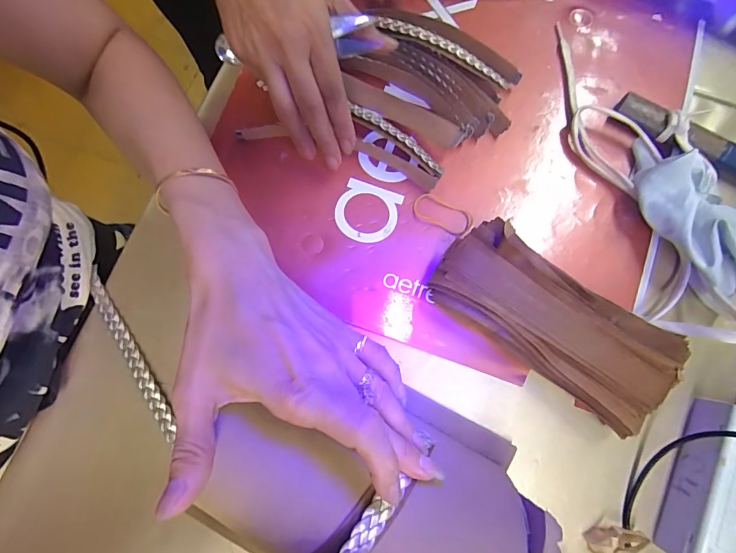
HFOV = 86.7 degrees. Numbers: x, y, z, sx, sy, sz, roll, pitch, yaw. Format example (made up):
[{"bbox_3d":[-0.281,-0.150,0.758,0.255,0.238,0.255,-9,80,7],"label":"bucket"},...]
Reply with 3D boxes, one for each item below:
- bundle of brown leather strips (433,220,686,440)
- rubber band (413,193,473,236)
[{"bbox_3d":[0.140,0.035,0.306,0.179,0.046,0.077,37,82,7],"label":"bundle of brown leather strips"},{"bbox_3d":[0.066,-0.054,0.344,0.054,0.004,0.025,25,80,6],"label":"rubber band"}]

